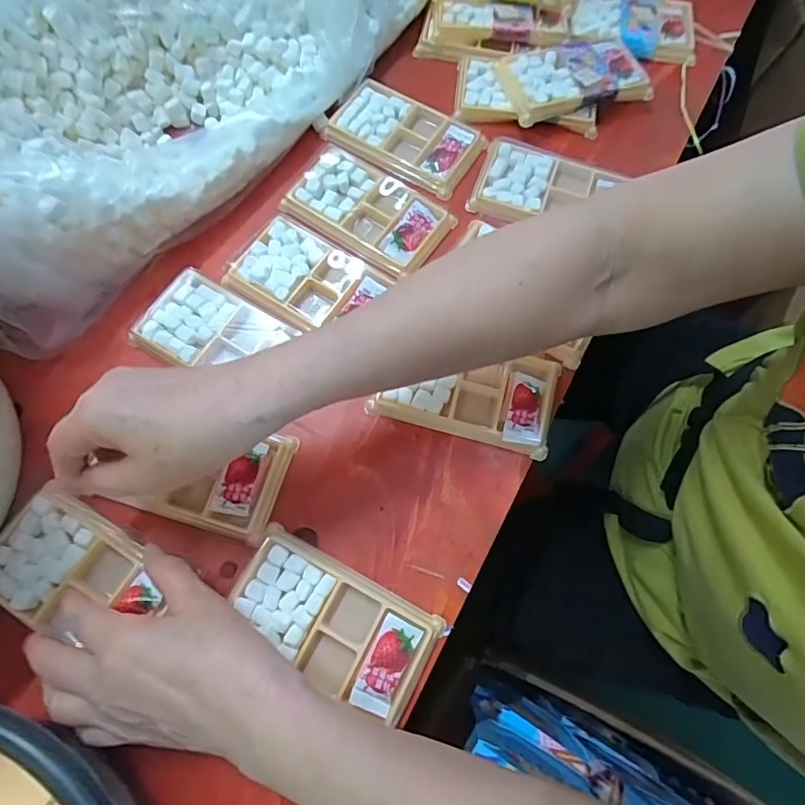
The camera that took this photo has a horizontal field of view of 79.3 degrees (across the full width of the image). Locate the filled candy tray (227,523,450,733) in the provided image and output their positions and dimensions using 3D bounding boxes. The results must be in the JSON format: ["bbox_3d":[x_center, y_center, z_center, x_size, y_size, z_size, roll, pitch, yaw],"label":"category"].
[{"bbox_3d":[-0.047,0.144,0.322,0.133,0.011,0.067,26,73,7],"label":"filled candy tray"}]

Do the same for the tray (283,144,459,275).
[{"bbox_3d":[-0.030,-0.170,0.422,0.137,0.017,0.081,32,73,9],"label":"tray"}]

